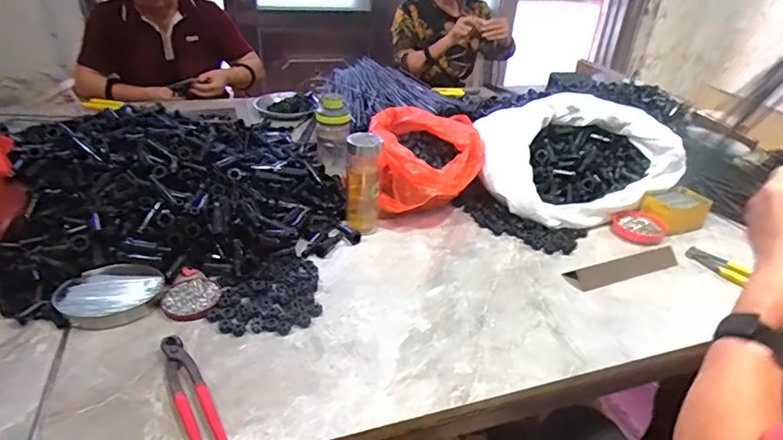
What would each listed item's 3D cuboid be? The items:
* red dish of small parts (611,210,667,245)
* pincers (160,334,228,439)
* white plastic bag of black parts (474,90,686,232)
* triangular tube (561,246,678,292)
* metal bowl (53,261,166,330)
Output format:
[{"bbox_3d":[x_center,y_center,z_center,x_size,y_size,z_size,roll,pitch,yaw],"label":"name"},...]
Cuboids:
[{"bbox_3d":[0.479,0.014,0.945,0.092,0.025,0.102,24,37,29],"label":"red dish of small parts"},{"bbox_3d":[-0.233,0.204,0.565,0.037,0.018,0.196,-17,37,-30],"label":"pincers"},{"bbox_3d":[0.367,-0.145,1.042,0.377,0.192,0.306,-10,34,-21],"label":"white plastic bag of black parts"},{"bbox_3d":[0.396,0.082,0.827,0.218,0.019,0.043,-8,34,-19],"label":"triangular tube"},{"bbox_3d":[-0.401,0.109,0.704,0.131,0.029,0.131,3,32,-2],"label":"metal bowl"}]

